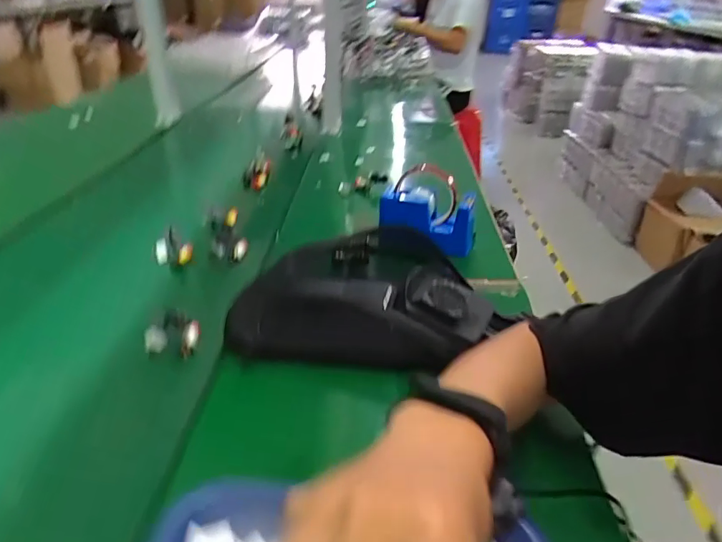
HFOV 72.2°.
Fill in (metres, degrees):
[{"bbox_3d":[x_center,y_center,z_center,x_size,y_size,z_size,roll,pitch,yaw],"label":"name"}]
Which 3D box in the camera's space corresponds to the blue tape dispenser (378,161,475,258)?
[{"bbox_3d":[0.094,-0.087,0.702,0.132,0.107,0.058,2,31,0],"label":"blue tape dispenser"}]

